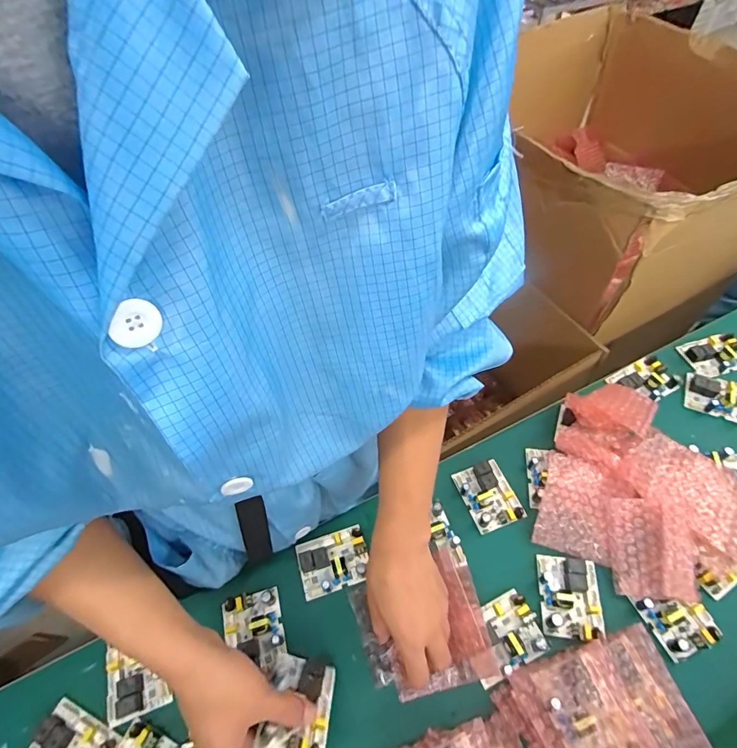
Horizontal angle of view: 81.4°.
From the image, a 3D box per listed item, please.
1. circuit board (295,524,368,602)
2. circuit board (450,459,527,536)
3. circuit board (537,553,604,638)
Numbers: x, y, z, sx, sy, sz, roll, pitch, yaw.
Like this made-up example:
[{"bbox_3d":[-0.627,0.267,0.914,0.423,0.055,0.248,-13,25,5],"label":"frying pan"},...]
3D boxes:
[{"bbox_3d":[-0.041,0.214,0.493,0.080,0.021,0.061,-17,57,-8],"label":"circuit board"},{"bbox_3d":[0.148,0.147,0.529,0.060,0.018,0.080,-19,57,-9],"label":"circuit board"},{"bbox_3d":[0.217,0.236,0.457,0.059,0.020,0.078,4,57,6],"label":"circuit board"}]

